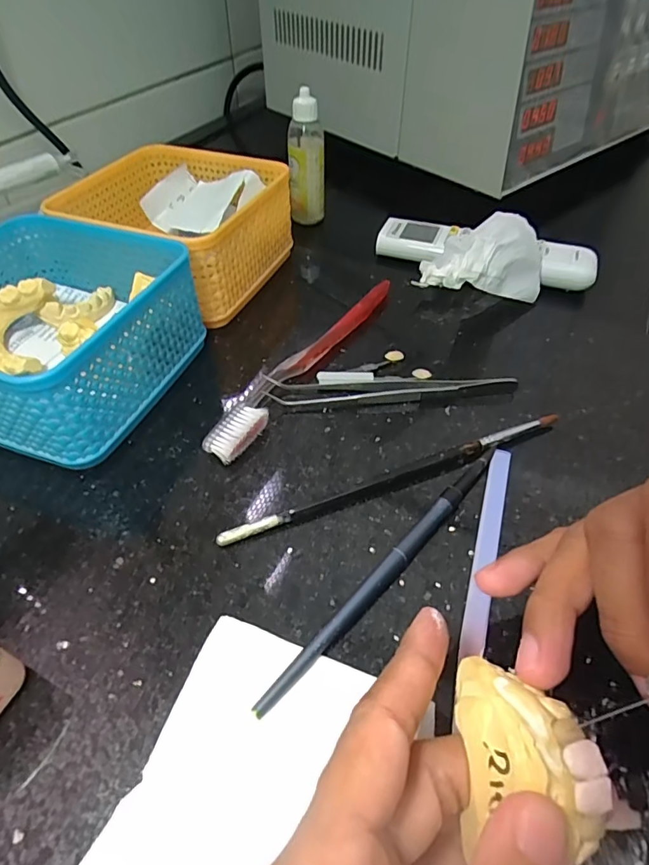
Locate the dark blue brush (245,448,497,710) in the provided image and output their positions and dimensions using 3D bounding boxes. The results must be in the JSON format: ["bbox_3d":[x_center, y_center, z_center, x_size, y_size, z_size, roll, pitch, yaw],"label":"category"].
[{"bbox_3d":[0.030,0.057,0.214,0.009,0.008,0.156,34,56,27],"label":"dark blue brush"}]

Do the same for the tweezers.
[{"bbox_3d":[0.037,-0.026,0.287,0.141,0.010,0.015,-2,48,-2],"label":"tweezers"}]

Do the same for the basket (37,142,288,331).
[{"bbox_3d":[-0.104,-0.149,0.365,0.133,0.066,0.129,20,51,18],"label":"basket"}]

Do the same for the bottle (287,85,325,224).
[{"bbox_3d":[-0.016,-0.246,0.449,0.033,0.106,0.026,-3,48,-3],"label":"bottle"}]

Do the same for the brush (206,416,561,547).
[{"bbox_3d":[0.039,0.021,0.248,0.187,0.008,0.008,-17,50,-15],"label":"brush"}]

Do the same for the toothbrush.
[{"bbox_3d":[-0.010,-0.047,0.305,0.022,0.015,0.181,24,52,21],"label":"toothbrush"}]

